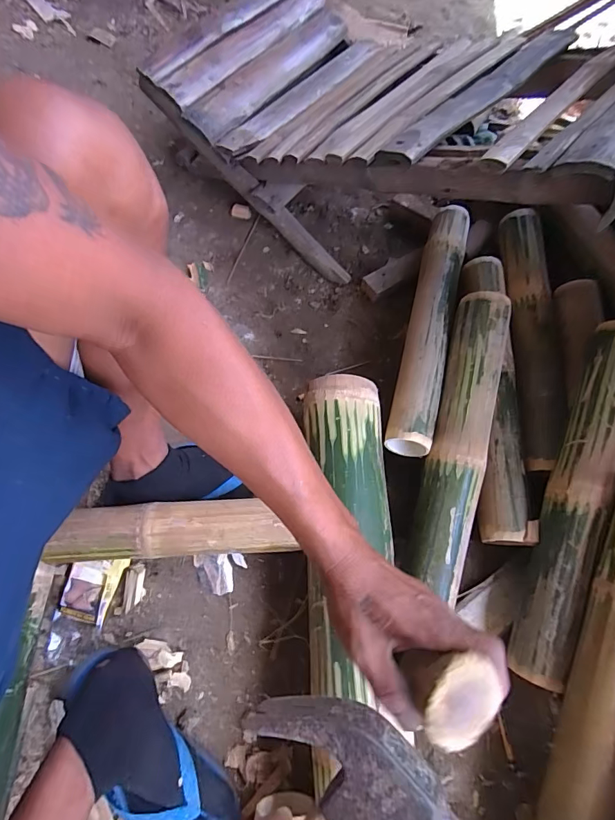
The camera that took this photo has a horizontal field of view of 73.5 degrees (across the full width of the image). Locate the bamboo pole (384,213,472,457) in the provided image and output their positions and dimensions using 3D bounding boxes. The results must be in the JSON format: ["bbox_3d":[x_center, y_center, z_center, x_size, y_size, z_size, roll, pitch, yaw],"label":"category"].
[{"bbox_3d":[0.201,-0.154,0.659,0.072,0.057,0.468,16,70,6],"label":"bamboo pole"}]

